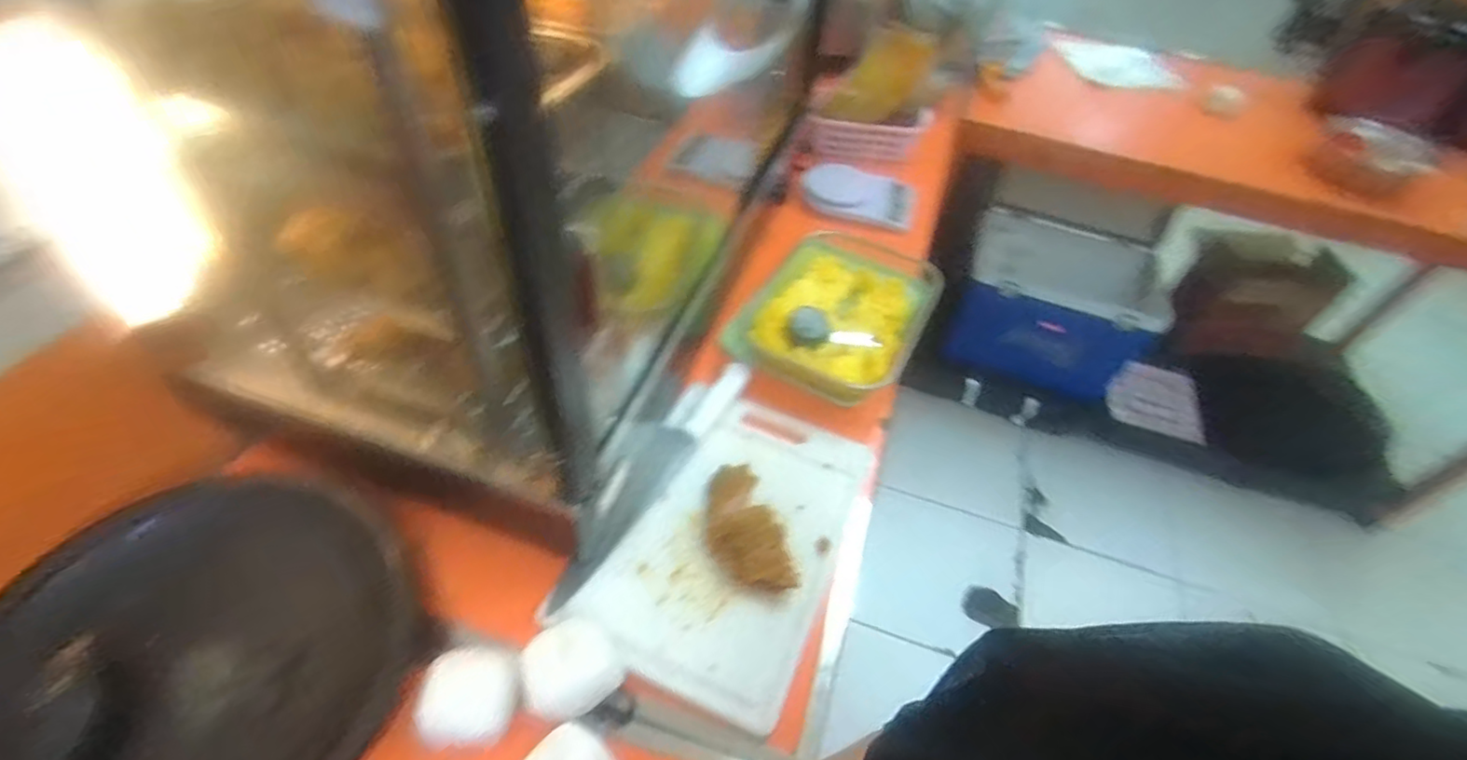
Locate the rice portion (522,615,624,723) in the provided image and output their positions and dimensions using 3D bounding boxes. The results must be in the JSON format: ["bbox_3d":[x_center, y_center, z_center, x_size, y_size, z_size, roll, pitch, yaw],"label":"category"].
[{"bbox_3d":[-0.140,0.252,0.552,0.081,0.045,0.076,3,48,-3],"label":"rice portion"}]

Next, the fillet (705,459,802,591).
[{"bbox_3d":[0.011,0.157,0.670,0.080,0.028,0.147,-9,50,-13],"label":"fillet"}]

